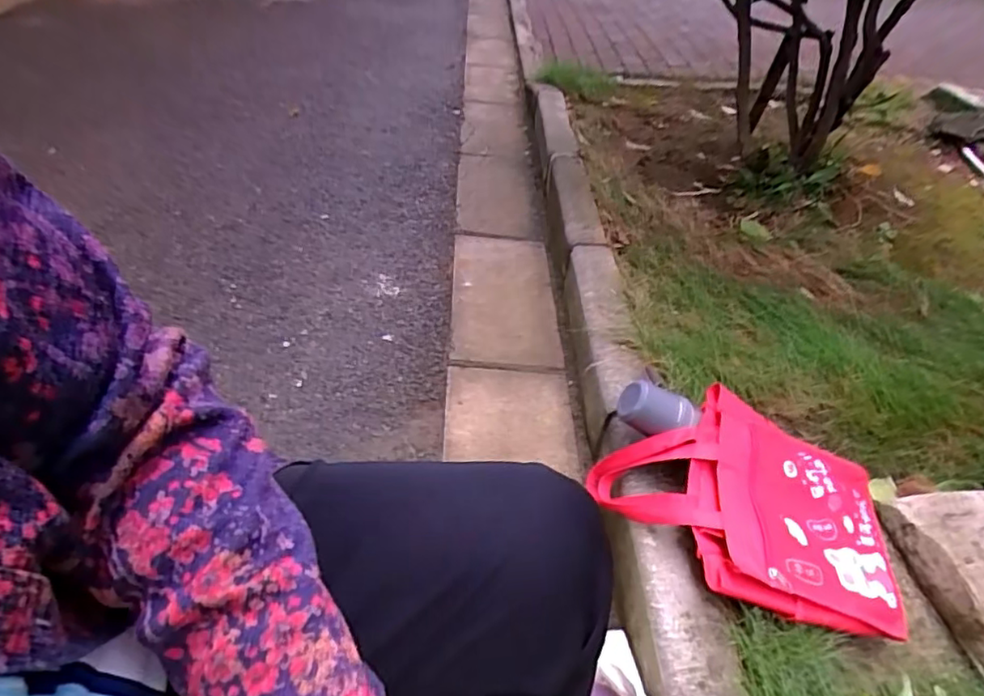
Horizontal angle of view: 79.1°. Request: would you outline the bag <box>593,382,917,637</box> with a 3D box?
[{"bbox_3d":[0.341,0.205,0.786,0.385,0.113,0.265,12,41,7],"label":"bag"}]

